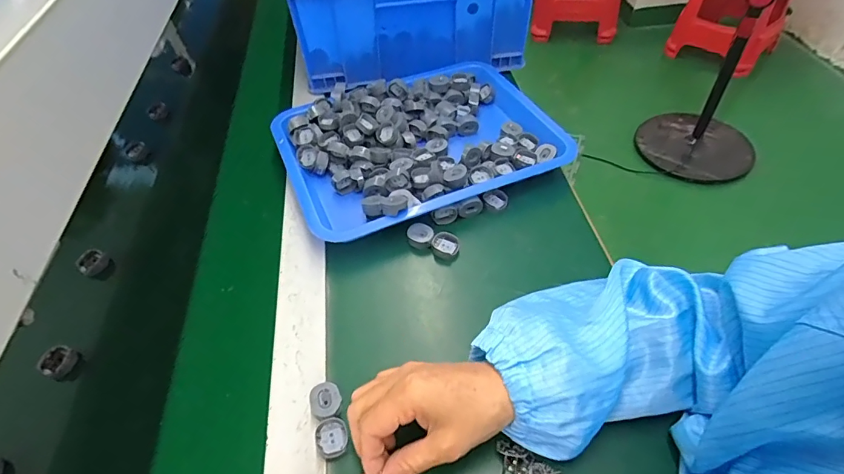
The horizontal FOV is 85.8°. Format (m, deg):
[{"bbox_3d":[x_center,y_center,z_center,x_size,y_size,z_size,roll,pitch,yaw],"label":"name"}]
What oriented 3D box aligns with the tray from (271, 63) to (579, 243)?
[{"bbox_3d":[-0.005,-0.123,0.580,0.328,0.051,0.251,-21,51,-14],"label":"tray"}]

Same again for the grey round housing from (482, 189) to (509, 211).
[{"bbox_3d":[0.085,-0.044,0.528,0.029,0.008,0.024,22,54,21],"label":"grey round housing"}]

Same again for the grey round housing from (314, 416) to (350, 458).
[{"bbox_3d":[-0.072,0.161,0.364,0.025,0.009,0.028,-17,50,-10],"label":"grey round housing"}]

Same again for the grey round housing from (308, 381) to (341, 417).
[{"bbox_3d":[-0.081,0.139,0.384,0.029,0.017,0.028,-2,49,2],"label":"grey round housing"}]

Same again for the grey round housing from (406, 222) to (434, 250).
[{"bbox_3d":[-0.002,-0.002,0.494,0.028,0.011,0.026,10,51,12],"label":"grey round housing"}]

